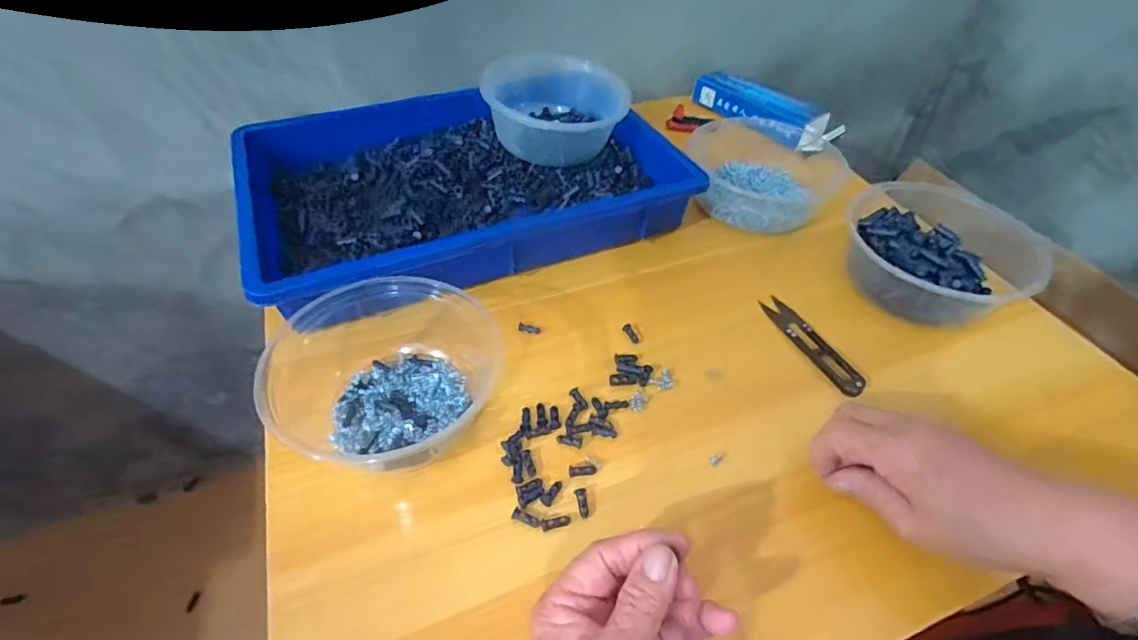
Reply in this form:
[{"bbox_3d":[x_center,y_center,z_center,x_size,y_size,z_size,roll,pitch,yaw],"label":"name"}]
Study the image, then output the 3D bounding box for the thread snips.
[{"bbox_3d":[0.184,0.016,0.409,0.024,0.012,0.102,-14,50,-16],"label":"thread snips"}]

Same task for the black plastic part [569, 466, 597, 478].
[{"bbox_3d":[0.008,0.093,0.333,0.017,0.004,0.007,-4,48,-7],"label":"black plastic part"}]

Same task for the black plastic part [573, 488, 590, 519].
[{"bbox_3d":[0.008,0.108,0.318,0.007,0.004,0.018,-4,48,-7],"label":"black plastic part"}]

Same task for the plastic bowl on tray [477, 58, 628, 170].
[{"bbox_3d":[-0.013,-0.209,0.544,0.136,0.071,0.118,-2,48,-5],"label":"plastic bowl on tray"}]

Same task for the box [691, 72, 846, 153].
[{"bbox_3d":[0.227,-0.250,0.636,0.047,0.034,0.184,-28,55,-26],"label":"box"}]

